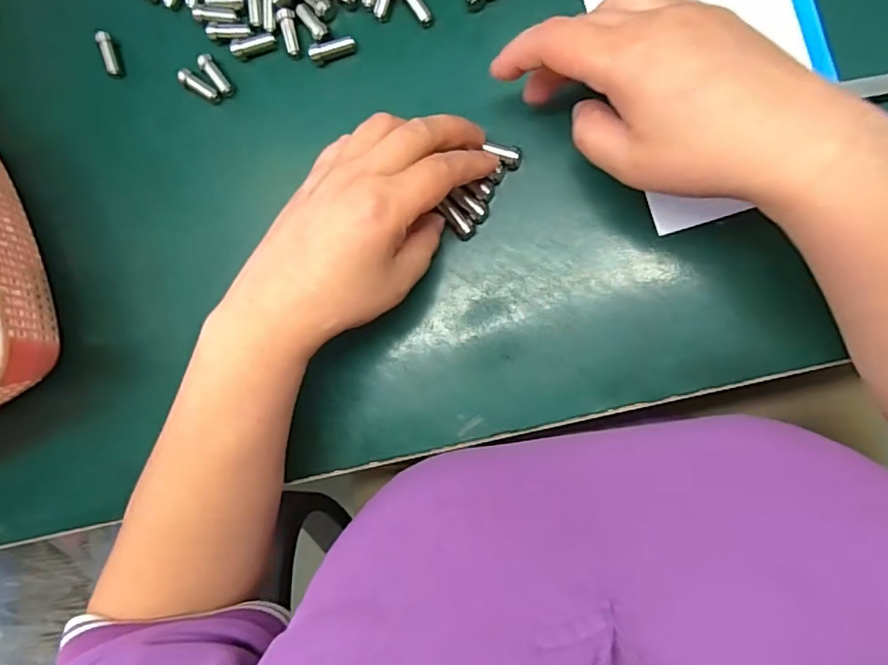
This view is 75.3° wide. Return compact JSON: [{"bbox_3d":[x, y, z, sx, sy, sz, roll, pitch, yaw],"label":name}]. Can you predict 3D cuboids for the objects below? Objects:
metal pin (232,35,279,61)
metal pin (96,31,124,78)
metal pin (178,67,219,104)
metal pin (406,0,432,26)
[{"bbox_3d":[-0.114,-0.171,0.345,0.027,0.006,0.010,-17,86,-4],"label":"metal pin"},{"bbox_3d":[-0.210,-0.174,0.361,0.009,0.006,0.029,-19,86,9],"label":"metal pin"},{"bbox_3d":[-0.148,-0.149,0.349,0.029,0.007,0.008,34,95,8],"label":"metal pin"},{"bbox_3d":[-0.016,-0.188,0.328,0.009,0.009,0.026,-37,84,7],"label":"metal pin"}]

